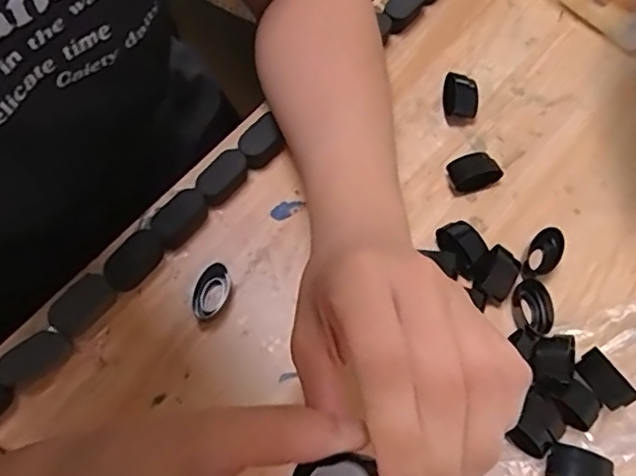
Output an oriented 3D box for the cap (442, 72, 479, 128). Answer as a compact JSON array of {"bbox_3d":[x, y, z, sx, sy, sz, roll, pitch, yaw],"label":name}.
[{"bbox_3d":[0.097,-0.096,0.401,0.022,0.019,0.033,1,69,-2],"label":"cap"}]

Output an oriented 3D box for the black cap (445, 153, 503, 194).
[{"bbox_3d":[0.100,-0.040,0.381,0.032,0.016,0.022,-18,70,-9],"label":"black cap"}]

